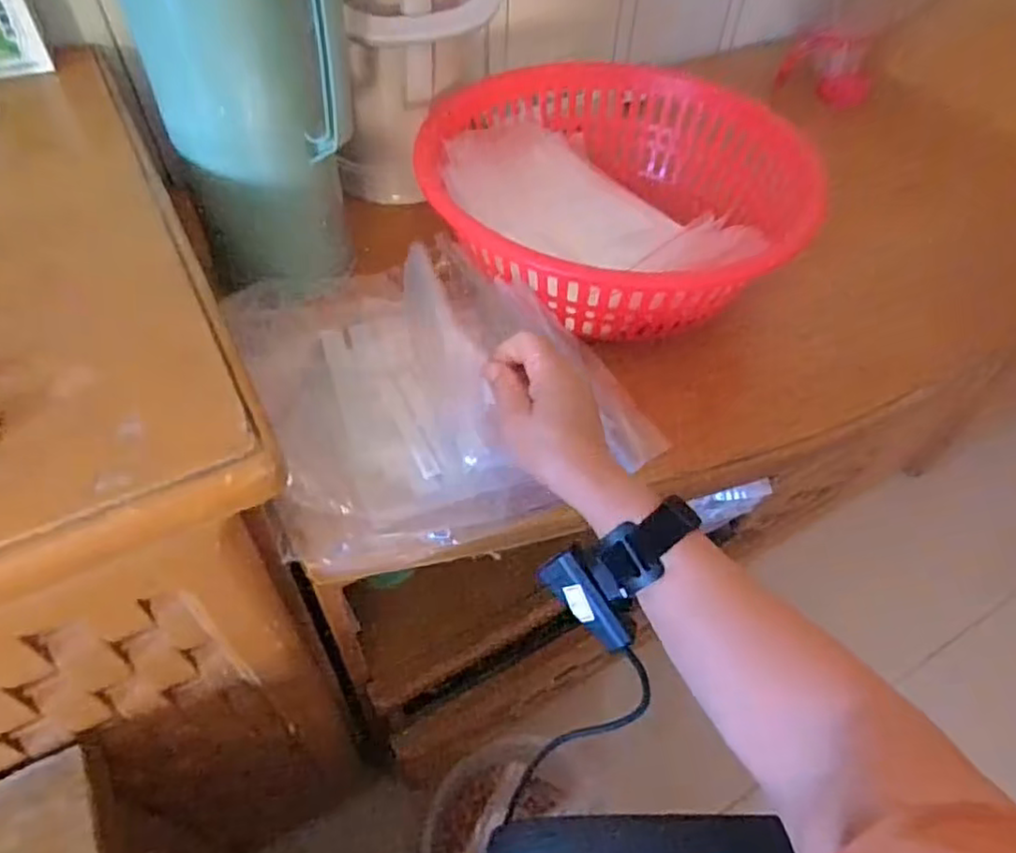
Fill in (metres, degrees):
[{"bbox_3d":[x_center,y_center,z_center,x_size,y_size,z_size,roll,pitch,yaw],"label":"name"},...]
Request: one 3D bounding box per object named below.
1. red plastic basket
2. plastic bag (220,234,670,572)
[{"bbox_3d":[0.087,-0.221,0.640,0.315,0.104,0.336,1,51,-2],"label":"red plastic basket"},{"bbox_3d":[-0.061,-0.049,0.537,0.275,0.059,0.279,-17,54,-16],"label":"plastic bag"}]

